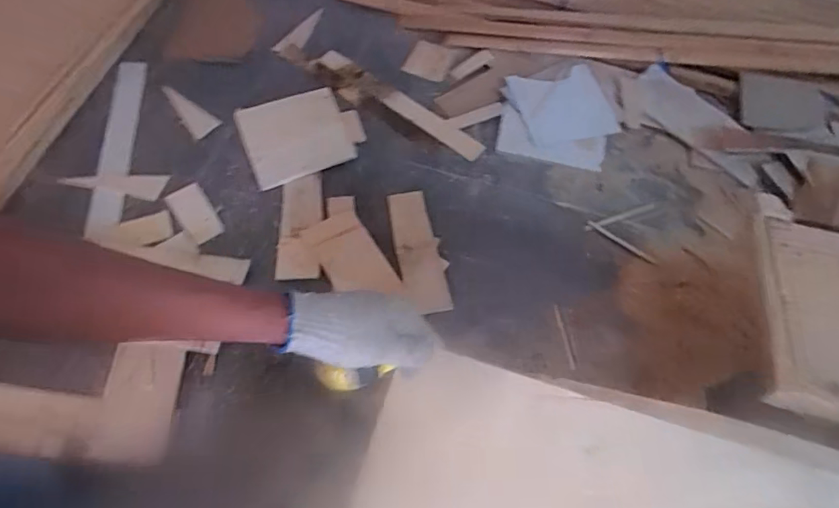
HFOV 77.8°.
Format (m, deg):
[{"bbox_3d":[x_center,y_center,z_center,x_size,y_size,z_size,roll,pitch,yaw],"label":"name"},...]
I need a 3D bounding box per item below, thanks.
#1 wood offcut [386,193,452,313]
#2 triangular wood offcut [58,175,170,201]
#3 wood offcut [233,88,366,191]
[{"bbox_3d":[-0.005,-0.011,1.635,0.138,0.024,0.391,-11,74,-3],"label":"wood offcut"},{"bbox_3d":[-1.000,-0.227,1.698,0.358,0.020,0.085,6,66,7],"label":"triangular wood offcut"},{"bbox_3d":[-0.408,-0.417,1.804,0.396,0.029,0.333,-20,68,-14],"label":"wood offcut"}]

